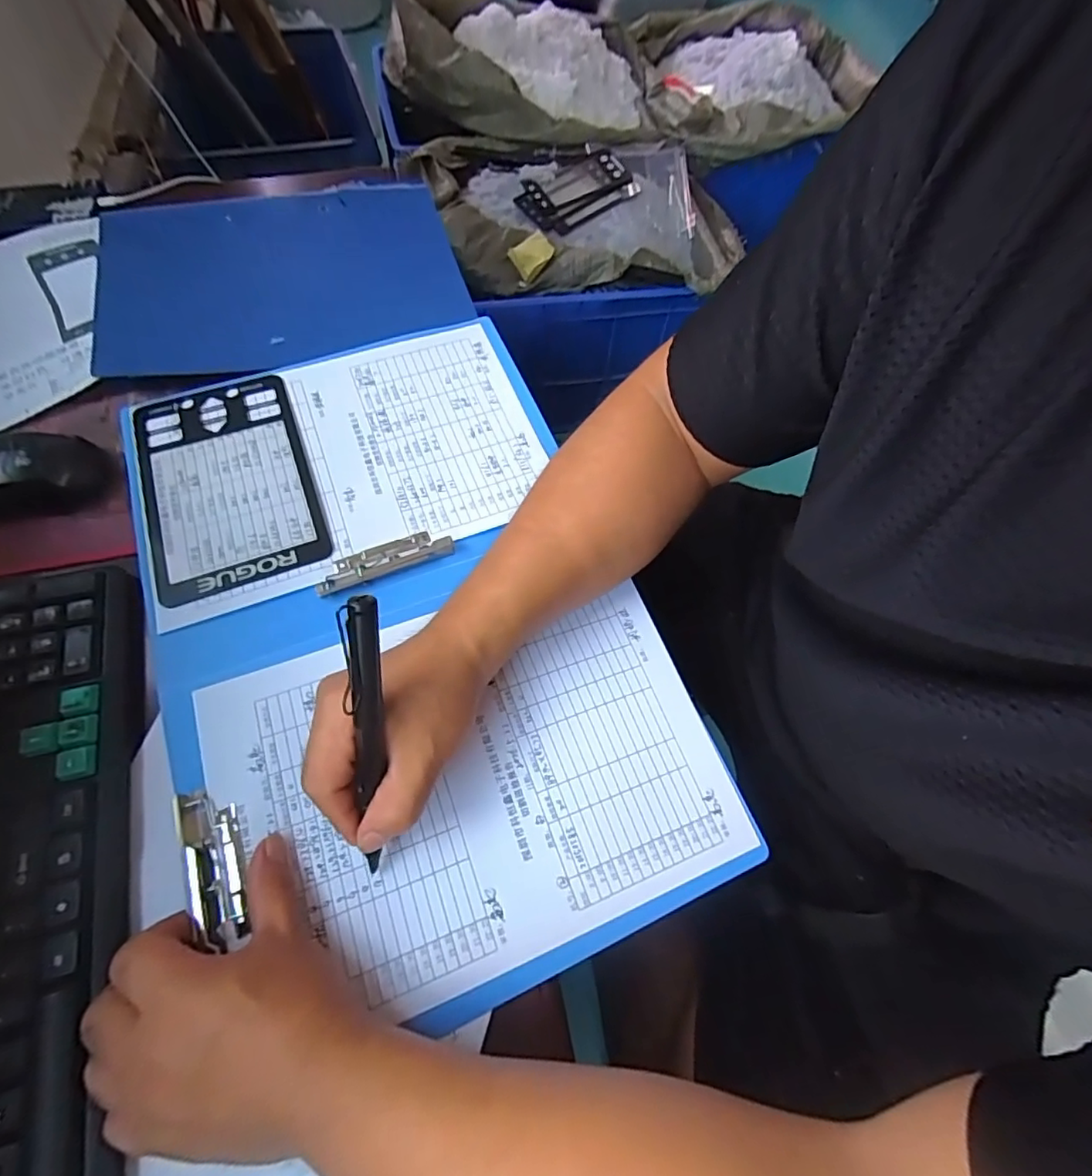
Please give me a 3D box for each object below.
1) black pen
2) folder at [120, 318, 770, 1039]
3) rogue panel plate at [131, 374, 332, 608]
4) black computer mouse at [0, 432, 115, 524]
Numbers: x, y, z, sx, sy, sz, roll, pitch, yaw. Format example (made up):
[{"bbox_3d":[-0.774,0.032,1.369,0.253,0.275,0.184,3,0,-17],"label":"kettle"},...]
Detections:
[{"bbox_3d":[-0.087,0.077,0.279,0.014,0.154,0.011,3,24,-2],"label":"black pen"},{"bbox_3d":[-0.100,0.010,0.395,0.306,0.014,0.471,-21,66,-13],"label":"folder"},{"bbox_3d":[-0.243,-0.084,0.431,0.117,0.005,0.193,-19,66,-13],"label":"rogue panel plate"},{"bbox_3d":[-0.379,-0.078,0.405,0.110,0.033,0.057,-20,66,-13],"label":"black computer mouse"}]

